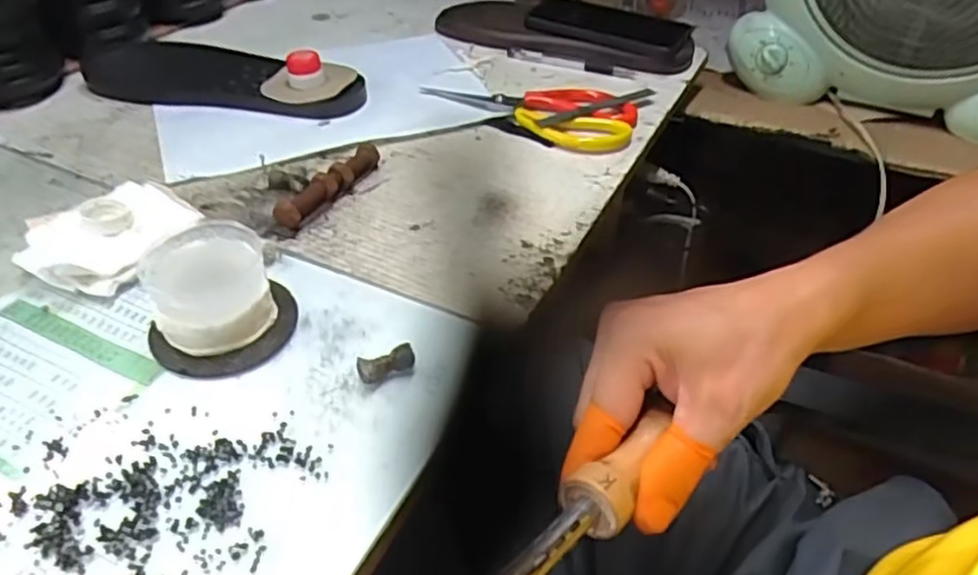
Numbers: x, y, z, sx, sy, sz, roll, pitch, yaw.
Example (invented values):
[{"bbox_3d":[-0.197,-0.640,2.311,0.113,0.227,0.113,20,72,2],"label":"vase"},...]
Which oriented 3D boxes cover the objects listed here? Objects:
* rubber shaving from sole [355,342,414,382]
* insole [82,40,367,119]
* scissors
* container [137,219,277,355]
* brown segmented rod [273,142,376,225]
[{"bbox_3d":[-0.057,0.044,0.384,0.031,0.016,0.011,-17,45,-21],"label":"rubber shaving from sole"},{"bbox_3d":[-0.248,-0.198,0.646,0.258,0.035,0.088,12,42,10],"label":"insole"},{"bbox_3d":[0.039,-0.168,0.639,0.193,0.013,0.093,19,44,17],"label":"scissors"},{"bbox_3d":[-0.163,0.001,0.407,0.065,0.047,0.068,2,42,-1],"label":"container"},{"bbox_3d":[-0.120,-0.079,0.526,0.019,0.022,0.104,24,46,22],"label":"brown segmented rod"}]

